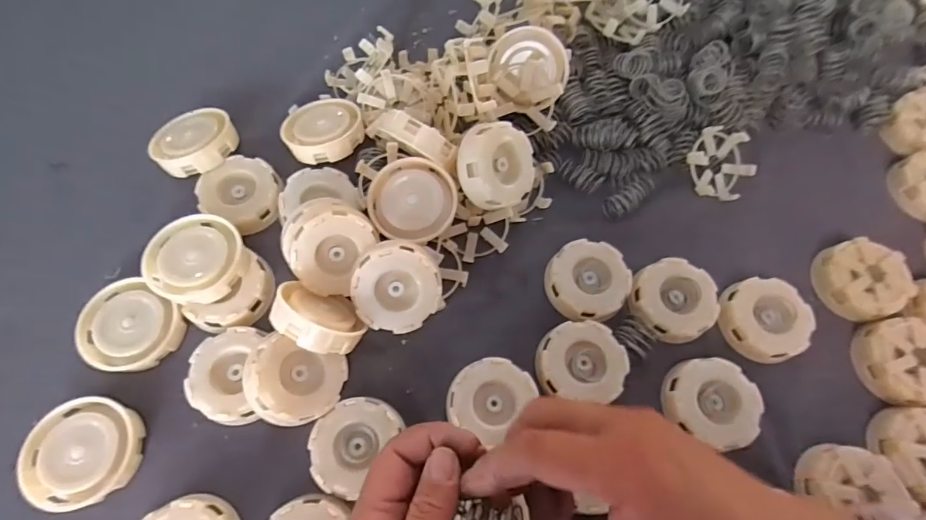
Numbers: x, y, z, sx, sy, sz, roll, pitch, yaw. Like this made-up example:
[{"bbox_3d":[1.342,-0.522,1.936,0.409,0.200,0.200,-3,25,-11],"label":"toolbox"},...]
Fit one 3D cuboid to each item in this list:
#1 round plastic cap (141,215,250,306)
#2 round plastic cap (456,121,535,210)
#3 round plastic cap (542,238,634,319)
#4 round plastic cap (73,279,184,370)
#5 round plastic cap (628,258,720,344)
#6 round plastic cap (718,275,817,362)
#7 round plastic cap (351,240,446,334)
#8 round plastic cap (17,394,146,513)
[{"bbox_3d":[-0.196,-0.001,0.343,0.062,0.029,0.065,1,69,-2],"label":"round plastic cap"},{"bbox_3d":[0.027,-0.074,0.368,0.064,0.023,0.065,1,93,-39],"label":"round plastic cap"},{"bbox_3d":[0.102,0.017,0.380,0.064,0.016,0.064,1,69,-2],"label":"round plastic cap"},{"bbox_3d":[-0.246,0.048,0.341,0.068,0.017,0.061,31,71,9],"label":"round plastic cap"},{"bbox_3d":[0.170,0.033,0.376,0.063,0.032,0.064,1,69,-2],"label":"round plastic cap"},{"bbox_3d":[0.243,0.047,0.375,0.063,0.019,0.064,1,69,-2],"label":"round plastic cap"},{"bbox_3d":[-0.048,0.019,0.345,0.063,0.020,0.064,-2,102,-8],"label":"round plastic cap"},{"bbox_3d":[-0.252,0.129,0.315,0.064,0.027,0.066,1,69,-2],"label":"round plastic cap"}]

